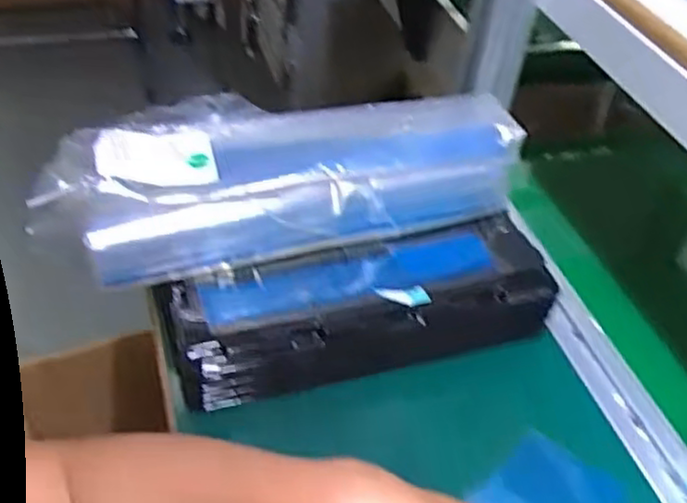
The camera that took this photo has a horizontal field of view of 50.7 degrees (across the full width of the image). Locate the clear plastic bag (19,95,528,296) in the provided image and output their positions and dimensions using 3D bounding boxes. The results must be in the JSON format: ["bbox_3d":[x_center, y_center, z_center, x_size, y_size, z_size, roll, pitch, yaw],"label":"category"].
[{"bbox_3d":[-0.045,-0.061,0.540,0.339,0.073,0.104,-11,45,-18],"label":"clear plastic bag"}]

